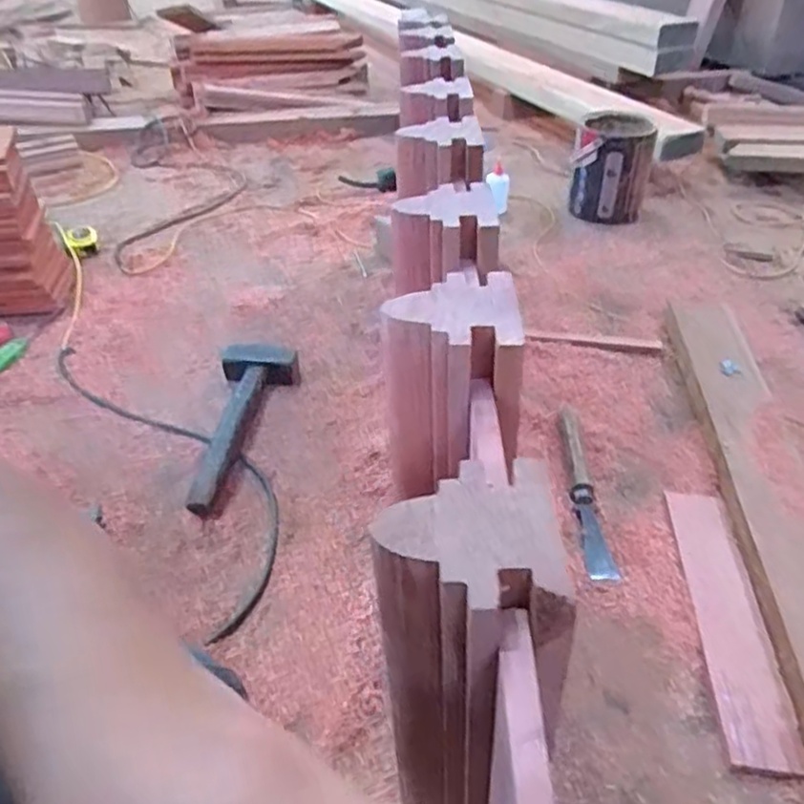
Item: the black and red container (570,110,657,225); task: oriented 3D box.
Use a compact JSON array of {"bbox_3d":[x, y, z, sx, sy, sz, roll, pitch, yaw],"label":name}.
[{"bbox_3d":[0.484,-0.543,1.601,0.180,0.186,0.181,19,44,23],"label":"black and red container"}]

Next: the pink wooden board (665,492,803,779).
[{"bbox_3d":[0.359,0.233,0.780,0.071,0.011,0.349,1,40,4],"label":"pink wooden board"}]

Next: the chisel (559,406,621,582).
[{"bbox_3d":[0.239,0.105,0.922,0.035,0.034,0.290,-2,40,1],"label":"chisel"}]

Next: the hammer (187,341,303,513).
[{"bbox_3d":[-0.222,0.026,1.014,0.117,0.034,0.341,-3,40,-1],"label":"hammer"}]

